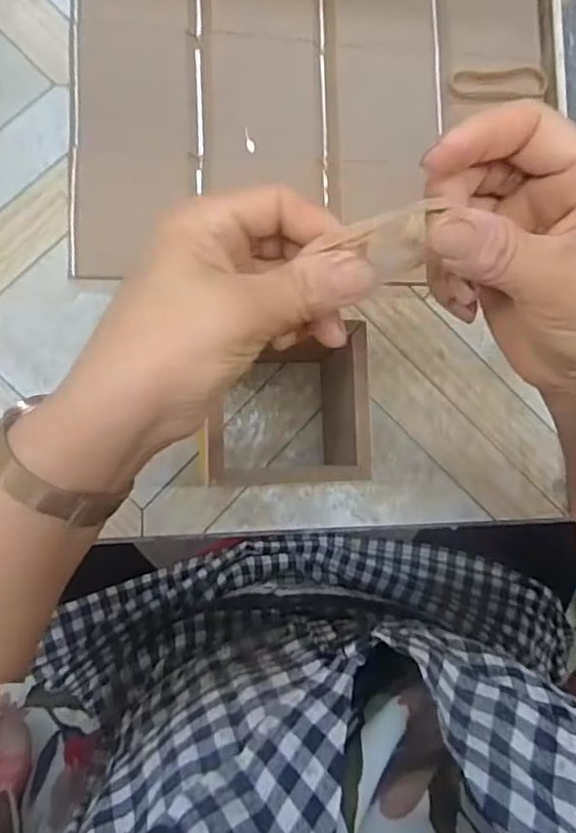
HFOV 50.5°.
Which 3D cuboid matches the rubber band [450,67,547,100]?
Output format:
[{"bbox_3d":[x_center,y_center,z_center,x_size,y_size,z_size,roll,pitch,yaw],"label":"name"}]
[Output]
[{"bbox_3d":[0.156,-0.244,0.448,0.076,0.007,0.023,-8,90,-9],"label":"rubber band"}]

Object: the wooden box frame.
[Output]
[{"bbox_3d":[-0.005,-0.006,0.366,0.087,0.089,0.089,0,86,-9],"label":"wooden box frame"}]

